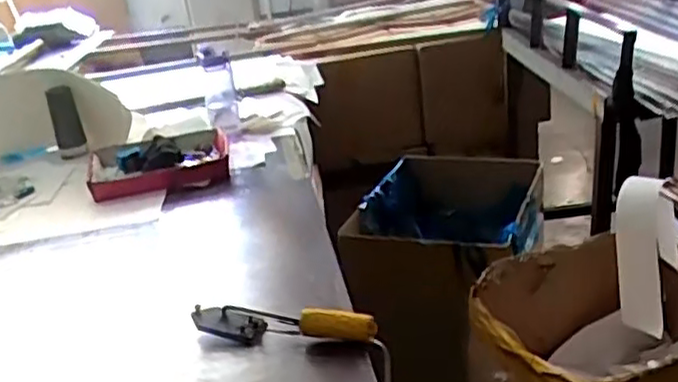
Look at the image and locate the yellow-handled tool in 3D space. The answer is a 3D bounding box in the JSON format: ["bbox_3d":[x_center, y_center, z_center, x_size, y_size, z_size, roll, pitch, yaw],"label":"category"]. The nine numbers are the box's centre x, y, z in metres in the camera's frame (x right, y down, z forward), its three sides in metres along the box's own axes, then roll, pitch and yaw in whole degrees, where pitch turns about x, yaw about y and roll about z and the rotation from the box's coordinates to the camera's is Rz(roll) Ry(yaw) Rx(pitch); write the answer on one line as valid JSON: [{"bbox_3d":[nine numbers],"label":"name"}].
[{"bbox_3d":[-0.083,0.189,0.998,0.273,0.044,0.045,1,25,17],"label":"yellow-handled tool"}]

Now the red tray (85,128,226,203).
[{"bbox_3d":[-0.409,-0.069,1.633,0.321,0.053,0.246,-13,25,-14],"label":"red tray"}]

